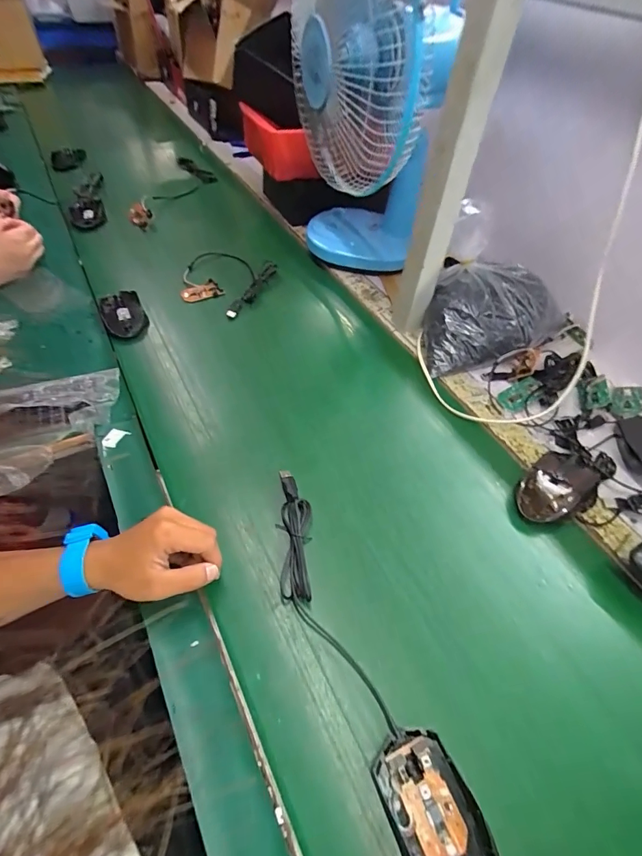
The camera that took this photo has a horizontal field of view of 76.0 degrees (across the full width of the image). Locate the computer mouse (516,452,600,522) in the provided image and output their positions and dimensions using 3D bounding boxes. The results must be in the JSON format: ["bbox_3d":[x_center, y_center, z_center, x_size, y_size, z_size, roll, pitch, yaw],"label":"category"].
[{"bbox_3d":[0.280,0.067,0.478,0.117,0.044,0.068,-25,56,-21],"label":"computer mouse"}]

